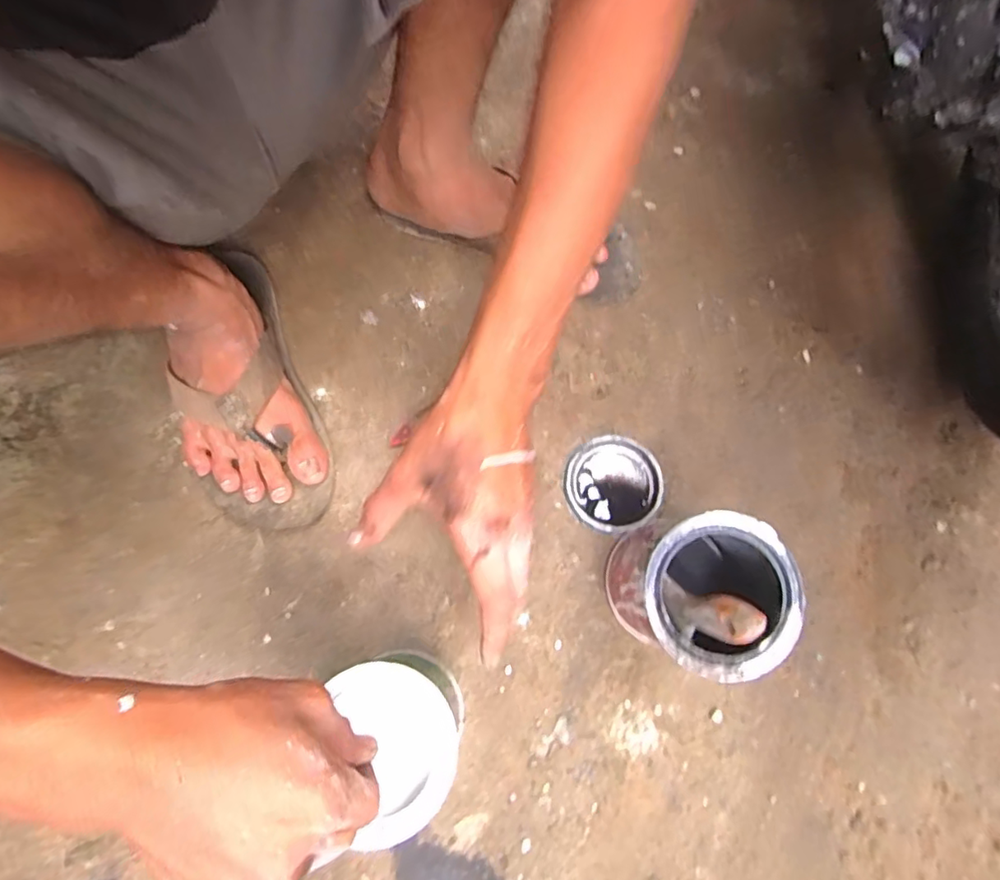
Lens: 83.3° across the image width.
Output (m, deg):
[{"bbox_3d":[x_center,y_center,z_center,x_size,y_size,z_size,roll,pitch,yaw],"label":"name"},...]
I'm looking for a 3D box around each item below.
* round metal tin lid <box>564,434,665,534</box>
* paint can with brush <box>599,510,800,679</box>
[{"bbox_3d":[0.105,0.039,0.515,0.087,0.008,0.088,0,73,-1],"label":"round metal tin lid"},{"bbox_3d":[0.146,0.109,0.402,0.105,0.188,0.104,0,73,-1],"label":"paint can with brush"}]

